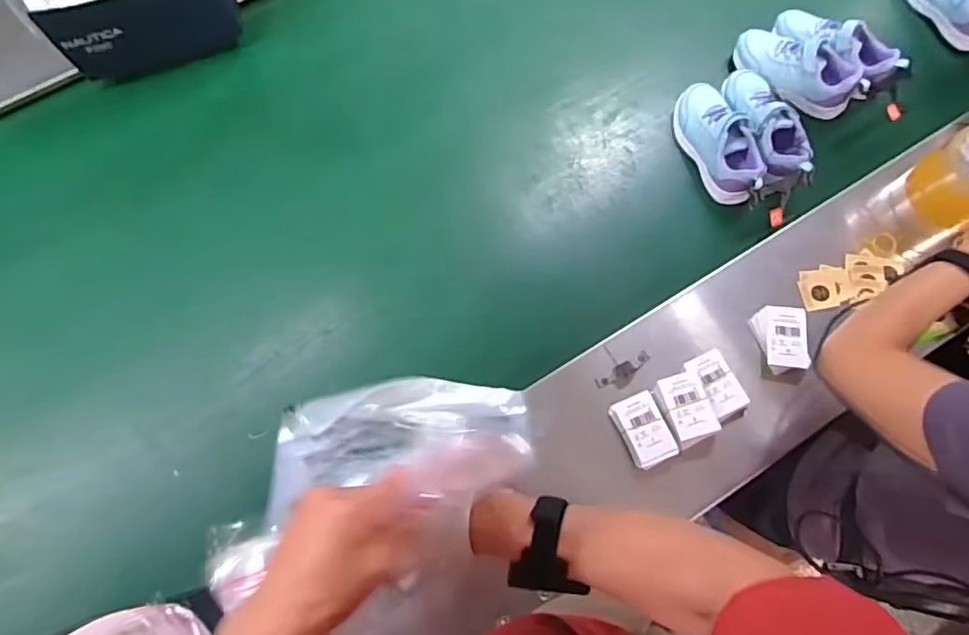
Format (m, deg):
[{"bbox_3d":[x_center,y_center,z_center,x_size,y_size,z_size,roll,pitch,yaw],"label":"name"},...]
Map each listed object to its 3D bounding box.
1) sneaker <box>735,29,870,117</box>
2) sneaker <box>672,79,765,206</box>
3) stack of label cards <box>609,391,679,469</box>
[{"bbox_3d":[0.489,-0.389,0.892,0.191,0.075,0.085,21,73,5],"label":"sneaker"},{"bbox_3d":[0.354,-0.264,0.867,0.079,0.083,0.200,-17,74,-6],"label":"sneaker"},{"bbox_3d":[0.201,0.142,0.723,0.056,0.019,0.086,-20,74,-7],"label":"stack of label cards"}]

